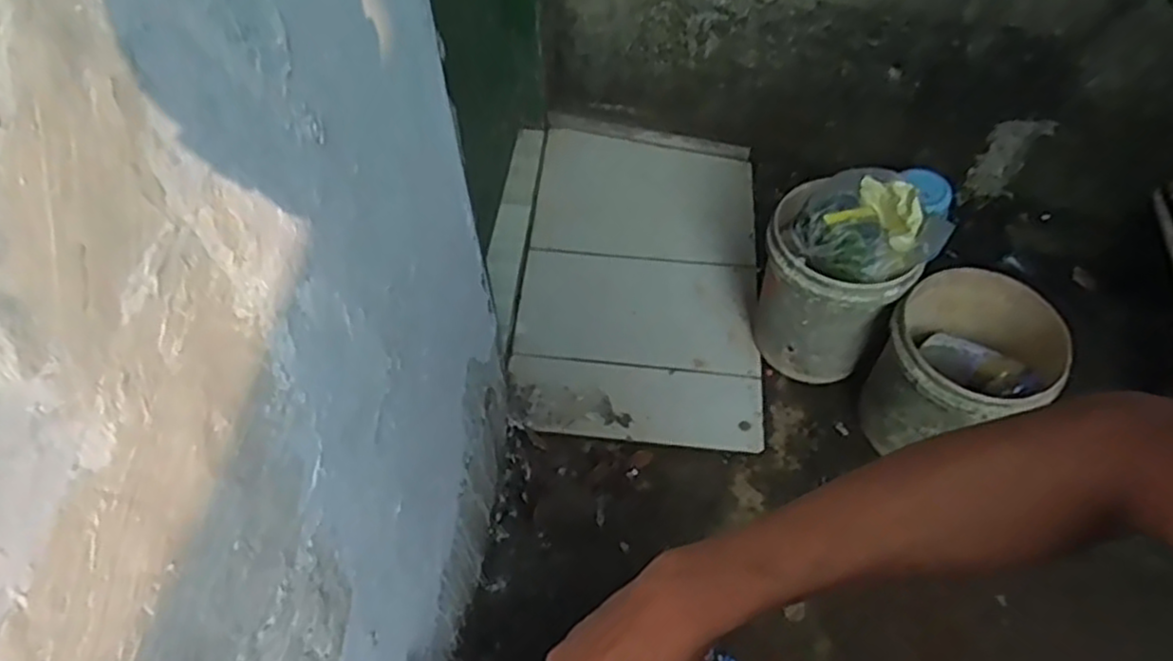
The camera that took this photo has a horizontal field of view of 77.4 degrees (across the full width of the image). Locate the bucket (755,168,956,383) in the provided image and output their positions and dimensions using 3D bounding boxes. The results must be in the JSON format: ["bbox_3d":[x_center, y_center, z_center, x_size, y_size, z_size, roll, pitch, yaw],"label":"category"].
[{"bbox_3d":[0.532,-0.135,1.559,0.250,0.517,0.274,0,57,1],"label":"bucket"}]

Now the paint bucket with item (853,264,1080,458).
[{"bbox_3d":[0.755,0.104,1.525,0.300,0.409,0.281,0,57,1],"label":"paint bucket with item"}]

